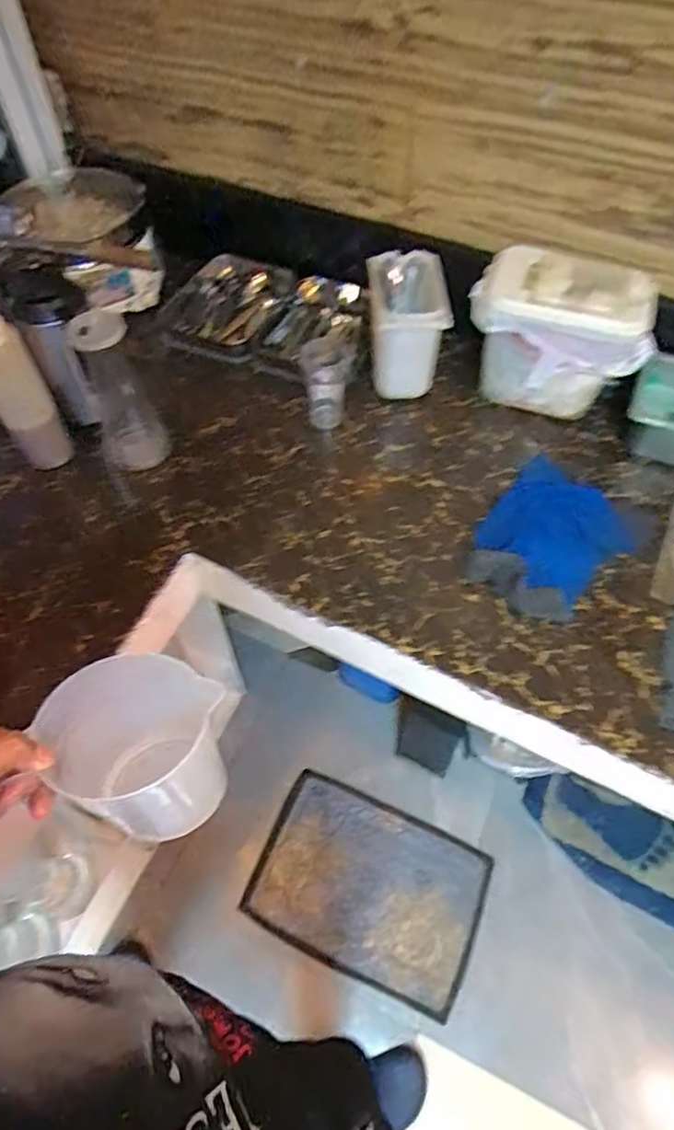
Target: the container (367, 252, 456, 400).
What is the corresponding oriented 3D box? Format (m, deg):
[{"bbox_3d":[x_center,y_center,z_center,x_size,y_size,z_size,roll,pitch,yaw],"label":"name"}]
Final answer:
[{"bbox_3d":[0.125,-0.426,1.085,0.132,0.182,0.196,-1,58,-1],"label":"container"}]

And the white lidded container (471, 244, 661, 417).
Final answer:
[{"bbox_3d":[0.365,-0.373,1.017,0.290,0.220,0.164,13,57,8],"label":"white lidded container"}]

